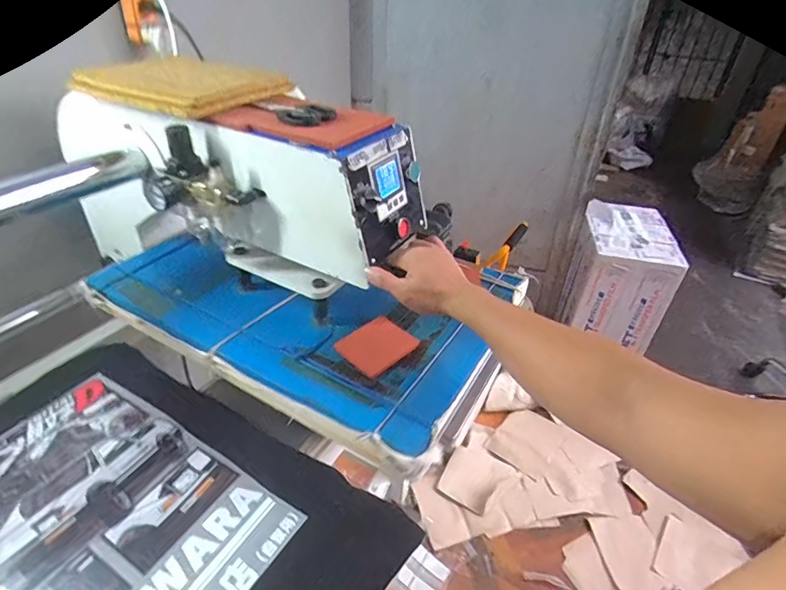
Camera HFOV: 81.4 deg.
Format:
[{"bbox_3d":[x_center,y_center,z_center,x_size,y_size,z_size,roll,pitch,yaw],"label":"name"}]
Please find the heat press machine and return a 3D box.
[{"bbox_3d":[-0.212,-0.142,0.709,0.767,0.329,0.395,19,38,21],"label":"heat press machine"}]

